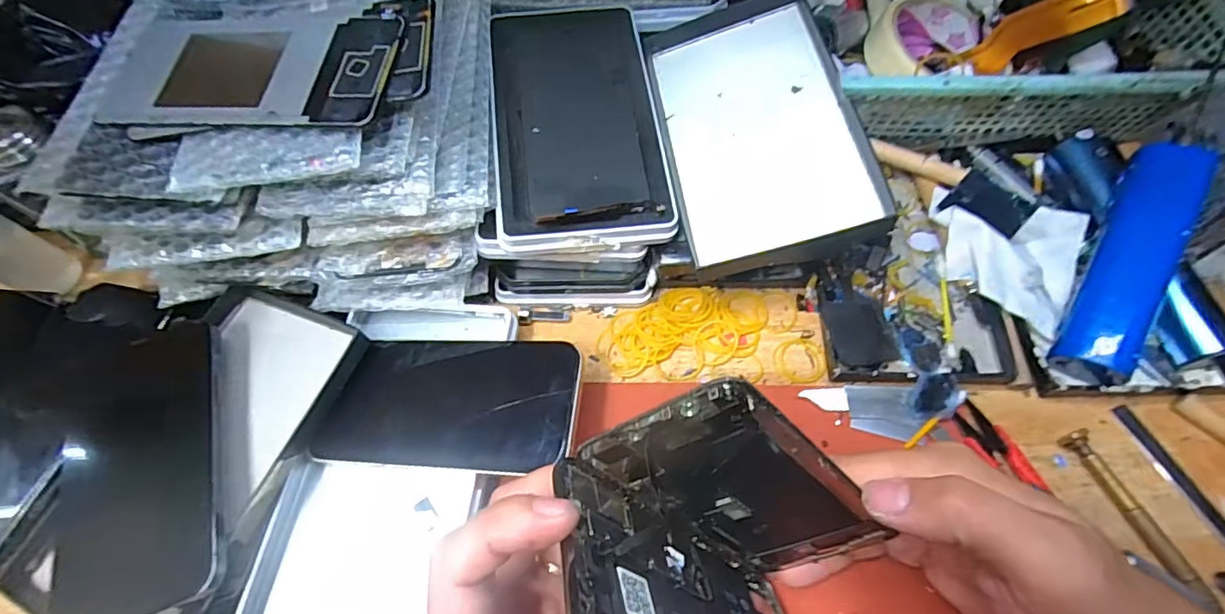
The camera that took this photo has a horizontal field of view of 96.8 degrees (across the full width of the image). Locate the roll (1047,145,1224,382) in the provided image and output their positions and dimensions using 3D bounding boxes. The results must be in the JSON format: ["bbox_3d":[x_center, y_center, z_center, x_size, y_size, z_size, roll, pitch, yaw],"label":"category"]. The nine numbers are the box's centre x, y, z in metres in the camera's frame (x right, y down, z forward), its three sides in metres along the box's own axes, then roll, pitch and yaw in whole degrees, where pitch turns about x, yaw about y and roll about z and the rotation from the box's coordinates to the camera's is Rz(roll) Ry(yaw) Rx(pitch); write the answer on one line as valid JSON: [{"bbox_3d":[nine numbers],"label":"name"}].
[{"bbox_3d":[0.275,-0.025,0.288,0.033,0.030,0.130,23,90,13],"label":"roll"}]

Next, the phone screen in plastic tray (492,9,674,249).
[{"bbox_3d":[-0.023,-0.118,0.331,0.097,0.017,0.180,-8,66,0],"label":"phone screen in plastic tray"}]

